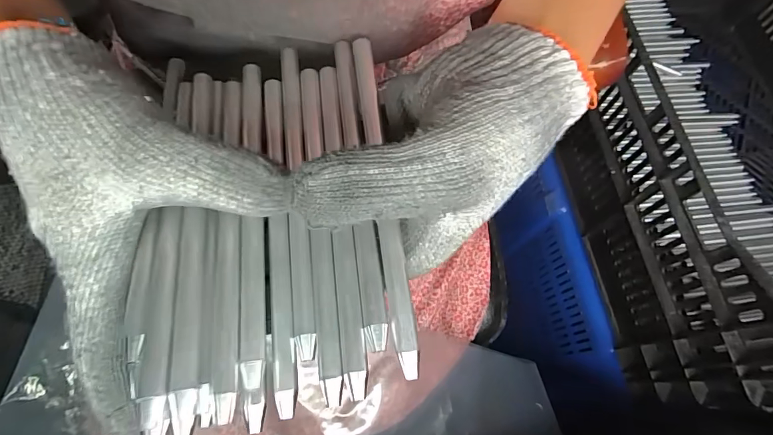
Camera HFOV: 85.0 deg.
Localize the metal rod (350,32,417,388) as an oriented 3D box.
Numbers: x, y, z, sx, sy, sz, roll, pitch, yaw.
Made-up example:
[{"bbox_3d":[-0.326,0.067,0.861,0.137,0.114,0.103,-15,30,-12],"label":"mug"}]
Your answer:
[{"bbox_3d":[-0.002,-0.014,0.173,0.008,0.005,0.149,-6,68,-5],"label":"metal rod"}]

